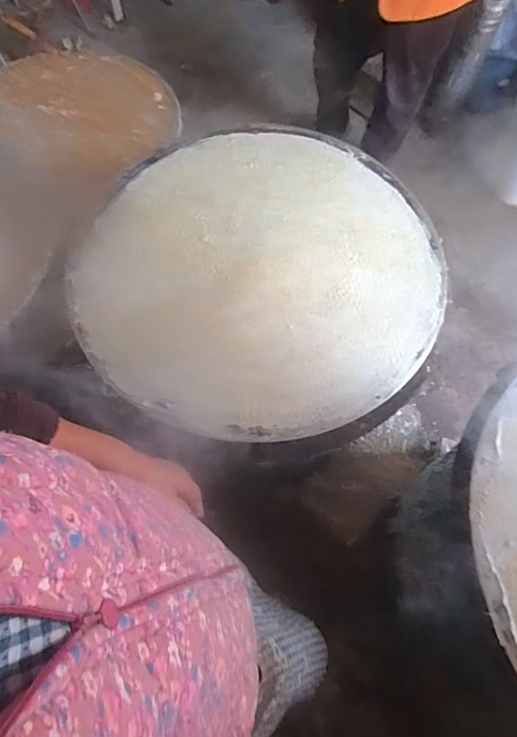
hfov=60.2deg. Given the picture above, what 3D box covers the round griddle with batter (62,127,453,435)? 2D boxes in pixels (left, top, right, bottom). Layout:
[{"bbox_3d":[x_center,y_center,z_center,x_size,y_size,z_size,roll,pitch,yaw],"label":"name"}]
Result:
[{"bbox_3d":[-0.001,-0.181,0.746,0.588,0.028,0.588,0,67,-1],"label":"round griddle with batter"}]

